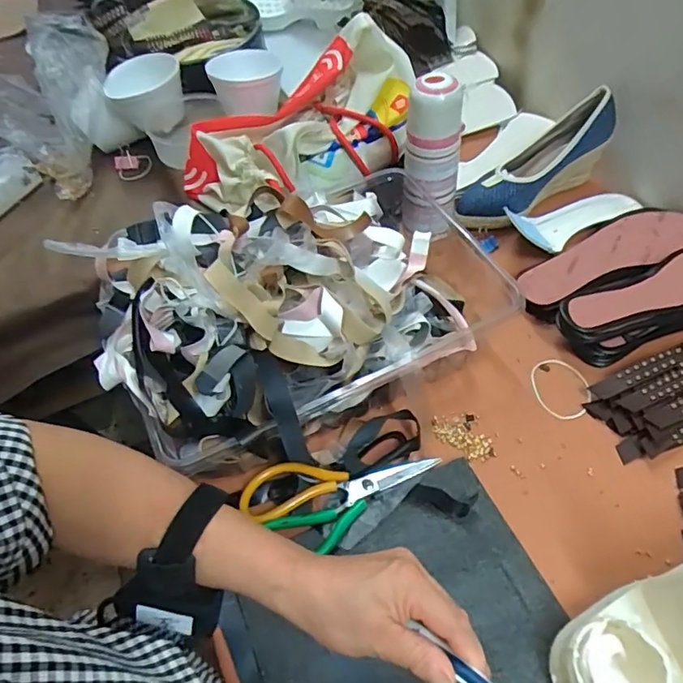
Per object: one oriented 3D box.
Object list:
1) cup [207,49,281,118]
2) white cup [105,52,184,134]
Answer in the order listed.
[{"bbox_3d":[-0.158,-0.423,0.880,0.108,0.089,0.114,-2,53,3],"label":"cup"},{"bbox_3d":[-0.327,-0.417,0.904,0.118,0.088,0.118,-2,53,3],"label":"white cup"}]

